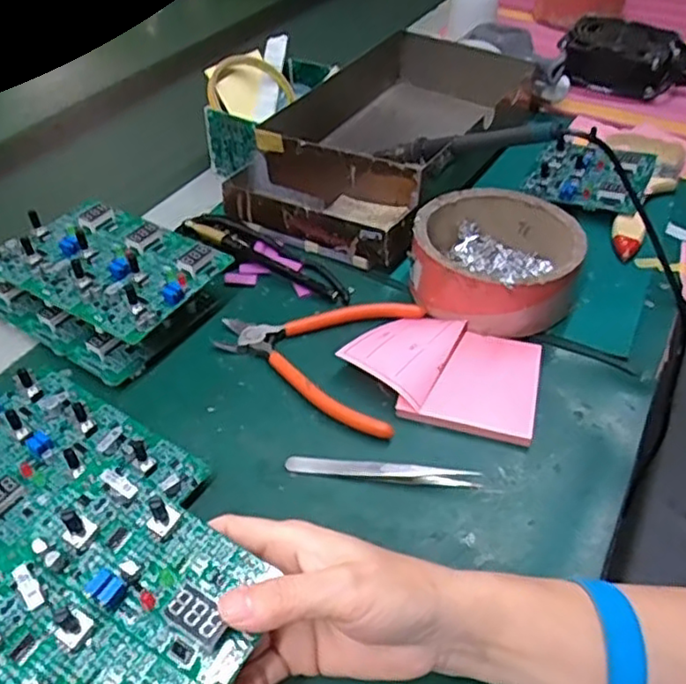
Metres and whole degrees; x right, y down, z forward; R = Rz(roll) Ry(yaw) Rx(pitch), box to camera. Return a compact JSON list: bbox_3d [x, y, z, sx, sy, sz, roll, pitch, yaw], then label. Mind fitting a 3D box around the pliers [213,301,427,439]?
[{"bbox_3d":[-0.012,0.000,0.473,0.141,0.011,0.117,19,47,18],"label":"pliers"}]

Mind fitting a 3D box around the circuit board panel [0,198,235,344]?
[{"bbox_3d":[-0.170,-0.060,0.480,0.143,0.024,0.096,24,48,22],"label":"circuit board panel"}]

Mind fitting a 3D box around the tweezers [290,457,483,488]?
[{"bbox_3d":[0.023,0.076,0.397,0.114,0.012,0.011,4,44,4],"label":"tweezers"}]

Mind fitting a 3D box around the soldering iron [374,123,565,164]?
[{"bbox_3d":[0.099,-0.160,0.544,0.164,0.017,0.019,5,38,41],"label":"soldering iron"}]

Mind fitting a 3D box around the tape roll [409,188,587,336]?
[{"bbox_3d":[0.114,-0.065,0.505,0.116,0.053,0.123,0,44,0],"label":"tape roll"}]

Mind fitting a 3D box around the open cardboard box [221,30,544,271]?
[{"bbox_3d":[0.057,-0.196,0.636,0.188,0.071,0.343,24,49,23],"label":"open cardboard box"}]

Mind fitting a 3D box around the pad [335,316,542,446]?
[{"bbox_3d":[0.068,0.016,0.450,0.125,0.021,0.088,14,45,14],"label":"pad"}]

